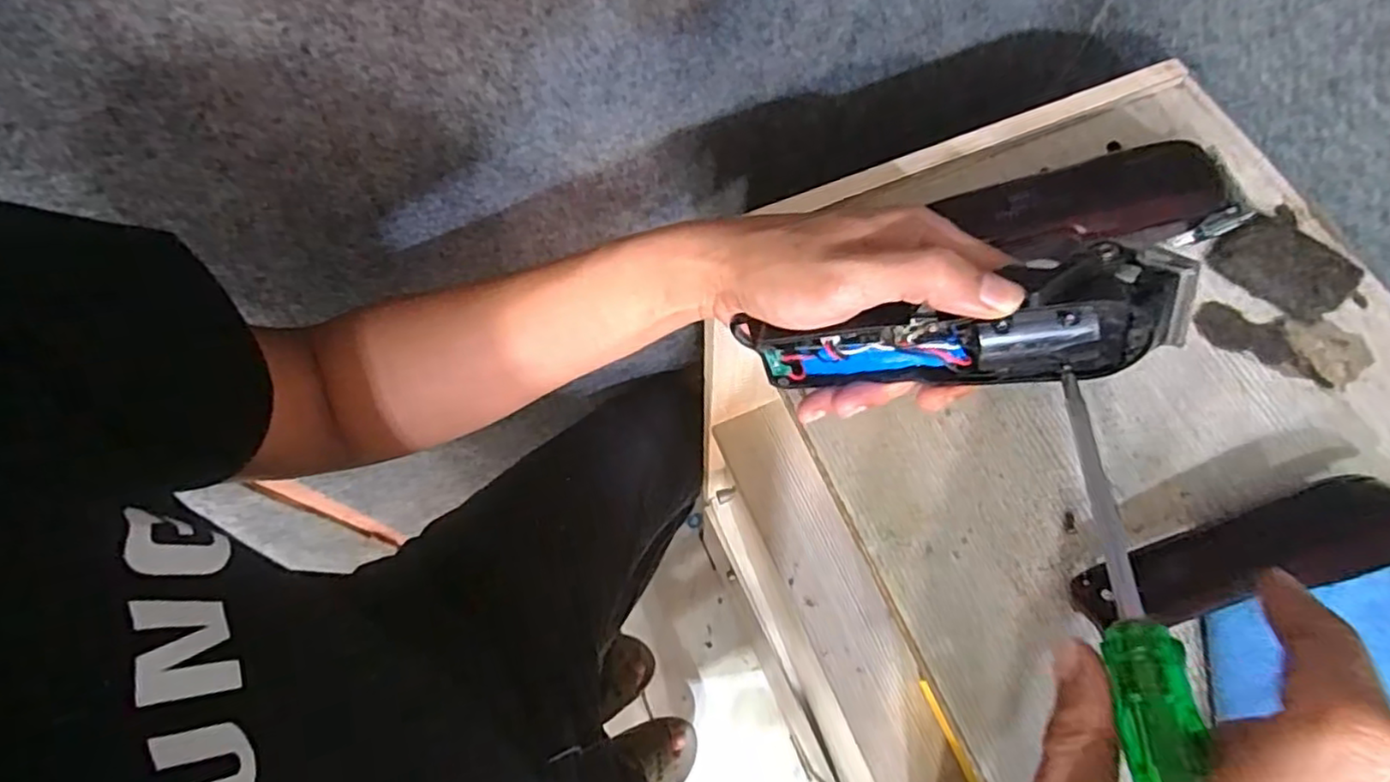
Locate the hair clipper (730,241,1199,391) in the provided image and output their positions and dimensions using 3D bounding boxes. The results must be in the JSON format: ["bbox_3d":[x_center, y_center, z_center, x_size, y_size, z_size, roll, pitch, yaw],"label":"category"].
[{"bbox_3d":[0.108,-0.033,0.287,0.163,0.057,0.038,-6,47,27],"label":"hair clipper"}]

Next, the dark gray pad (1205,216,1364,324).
[{"bbox_3d":[0.298,-0.063,0.345,0.036,0.017,0.057,-41,74,-16],"label":"dark gray pad"}]

